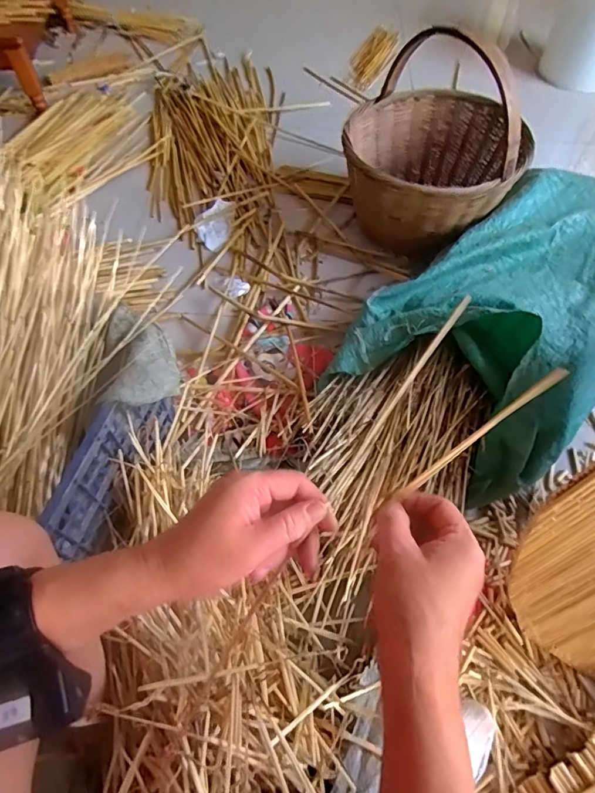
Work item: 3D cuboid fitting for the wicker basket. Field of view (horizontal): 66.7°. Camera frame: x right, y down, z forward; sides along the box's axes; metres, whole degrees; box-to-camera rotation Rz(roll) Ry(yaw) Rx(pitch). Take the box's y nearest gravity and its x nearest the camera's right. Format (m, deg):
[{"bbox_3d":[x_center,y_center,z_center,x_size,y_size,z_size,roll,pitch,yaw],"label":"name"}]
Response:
[{"bbox_3d":[0.318,-0.577,1.093,0.412,0.451,0.399,2,60,-1],"label":"wicker basket"}]

